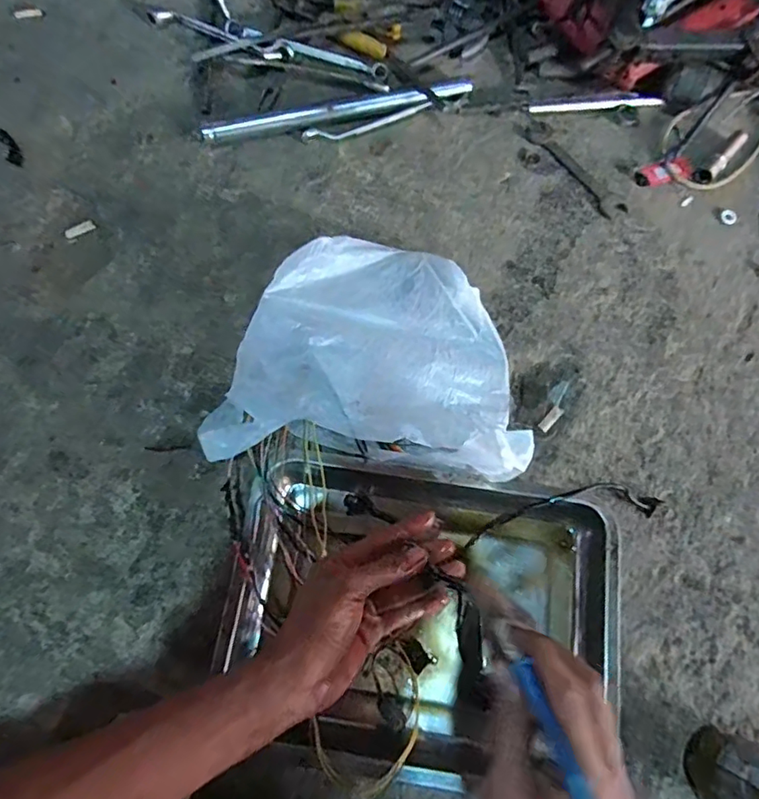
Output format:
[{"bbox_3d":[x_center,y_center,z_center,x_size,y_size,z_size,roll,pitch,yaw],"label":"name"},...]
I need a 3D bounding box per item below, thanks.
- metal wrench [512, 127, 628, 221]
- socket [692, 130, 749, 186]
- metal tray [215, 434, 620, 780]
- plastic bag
[{"bbox_3d":[0.235,-0.287,0.646,0.032,0.004,0.165,-38,79,-9],"label":"metal wrench"},{"bbox_3d":[0.417,-0.297,0.641,0.022,0.018,0.095,43,80,10],"label":"socket"},{"bbox_3d":[0.030,0.198,0.496,0.373,0.060,0.269,13,76,3],"label":"metal tray"},{"bbox_3d":[-0.009,-0.053,0.534,0.303,0.112,0.254,5,76,1],"label":"plastic bag"}]

